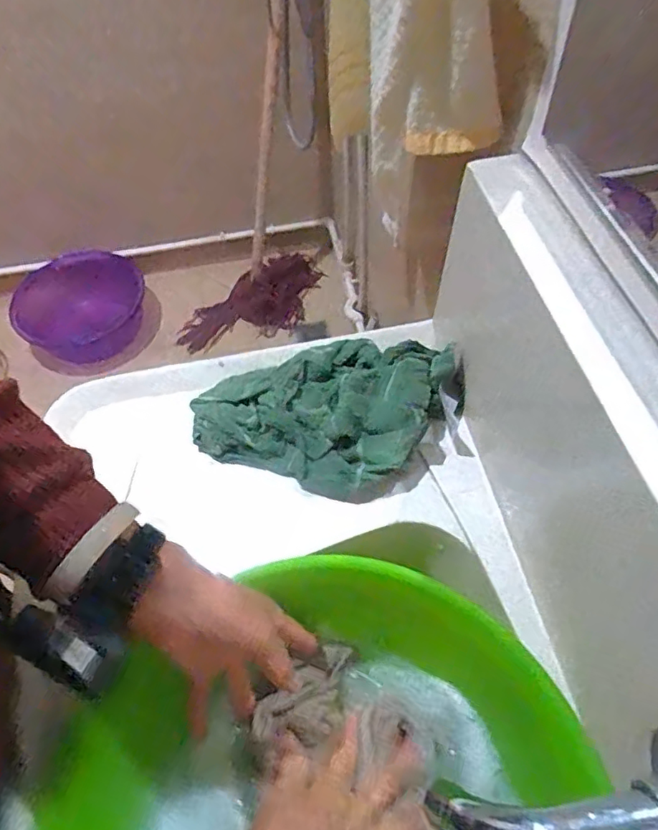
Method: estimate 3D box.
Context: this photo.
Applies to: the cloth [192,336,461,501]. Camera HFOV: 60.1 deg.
[{"bbox_3d":[-0.008,-0.014,0.532,0.220,0.046,0.160,17,58,15],"label":"cloth"}]

